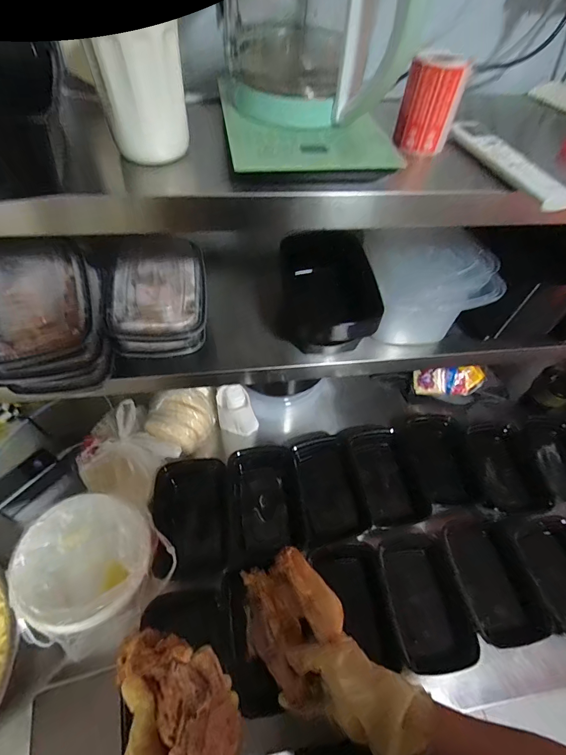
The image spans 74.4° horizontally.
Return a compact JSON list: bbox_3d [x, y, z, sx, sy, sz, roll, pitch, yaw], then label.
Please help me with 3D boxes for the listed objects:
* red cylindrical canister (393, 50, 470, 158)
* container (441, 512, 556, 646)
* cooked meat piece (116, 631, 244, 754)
[{"bbox_3d":[0.163,-0.302,0.414,0.046,0.084,0.045,2,55,-3],"label":"red cylindrical canister"},{"bbox_3d":[0.405,0.379,0.715,0.153,0.053,0.223,-11,57,-12],"label":"container"},{"bbox_3d":[-0.110,0.381,0.429,0.098,0.076,0.189,-25,61,-20],"label":"cooked meat piece"}]

